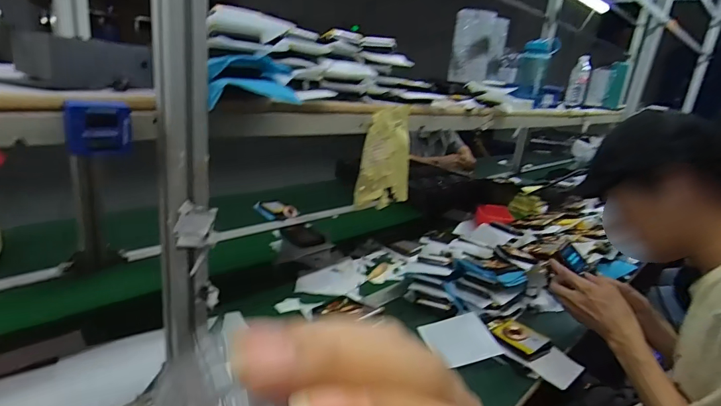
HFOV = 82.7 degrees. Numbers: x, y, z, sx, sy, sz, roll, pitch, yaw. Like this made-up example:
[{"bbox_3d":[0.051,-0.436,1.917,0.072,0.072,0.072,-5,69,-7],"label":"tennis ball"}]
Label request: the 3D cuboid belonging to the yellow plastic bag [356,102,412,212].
[{"bbox_3d":[0.046,-0.082,0.755,0.026,0.181,0.133,22,24,40],"label":"yellow plastic bag"}]

